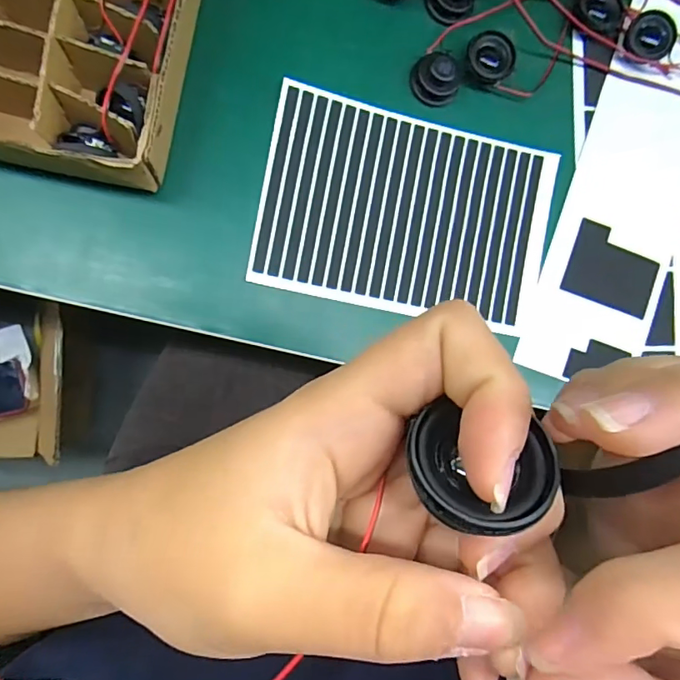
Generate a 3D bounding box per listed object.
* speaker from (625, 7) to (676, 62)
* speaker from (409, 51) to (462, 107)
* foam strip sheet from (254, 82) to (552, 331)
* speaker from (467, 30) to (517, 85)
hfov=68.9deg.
[{"bbox_3d":[0.201,-0.196,0.321,0.029,0.010,0.027,18,120,4],"label":"speaker"},{"bbox_3d":[0.060,-0.161,0.304,0.031,0.017,0.025,16,86,-8],"label":"speaker"},{"bbox_3d":[0.043,-0.077,0.306,0.178,0.005,0.116,11,88,-8],"label":"foam strip sheet"},{"bbox_3d":[0.092,-0.173,0.309,0.029,0.016,0.029,0,88,-9],"label":"speaker"}]

